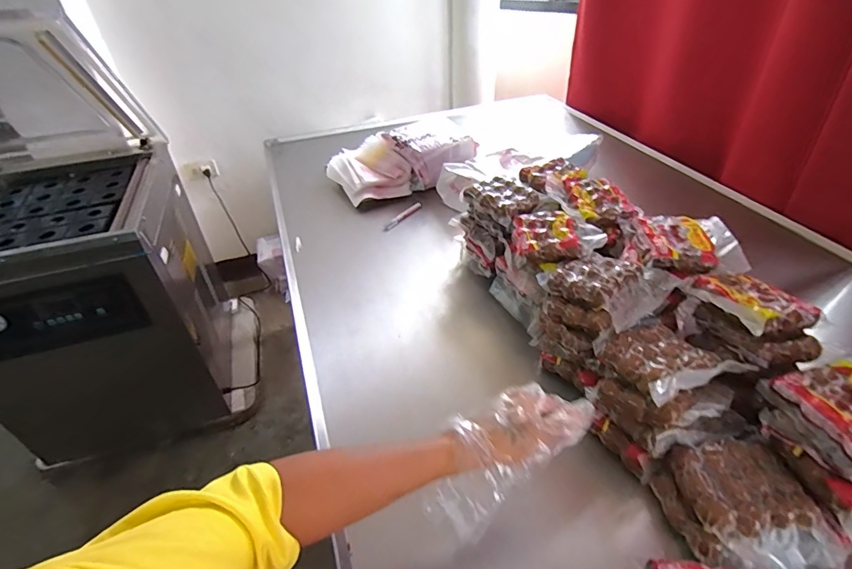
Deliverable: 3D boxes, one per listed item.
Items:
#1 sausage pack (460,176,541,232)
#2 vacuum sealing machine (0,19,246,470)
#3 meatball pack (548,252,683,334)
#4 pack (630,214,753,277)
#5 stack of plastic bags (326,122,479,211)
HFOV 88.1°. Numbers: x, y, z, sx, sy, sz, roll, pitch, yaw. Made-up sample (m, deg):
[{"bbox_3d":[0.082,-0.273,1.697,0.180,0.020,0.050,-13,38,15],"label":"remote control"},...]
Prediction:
[{"bbox_3d":[0.143,-0.157,0.811,0.094,0.033,0.127,-25,44,-22],"label":"sausage pack"},{"bbox_3d":[-1.077,-0.125,1.343,0.612,1.163,0.732,-17,41,-15],"label":"vacuum sealing machine"},{"bbox_3d":[0.264,-0.002,0.630,0.131,0.043,0.123,-29,45,-26],"label":"meatball pack"},{"bbox_3d":[0.397,-0.066,0.675,0.136,0.033,0.123,0,40,5],"label":"pack"},{"bbox_3d":[-0.065,-0.334,1.178,0.376,0.124,0.212,-17,41,-15],"label":"stack of plastic bags"}]

